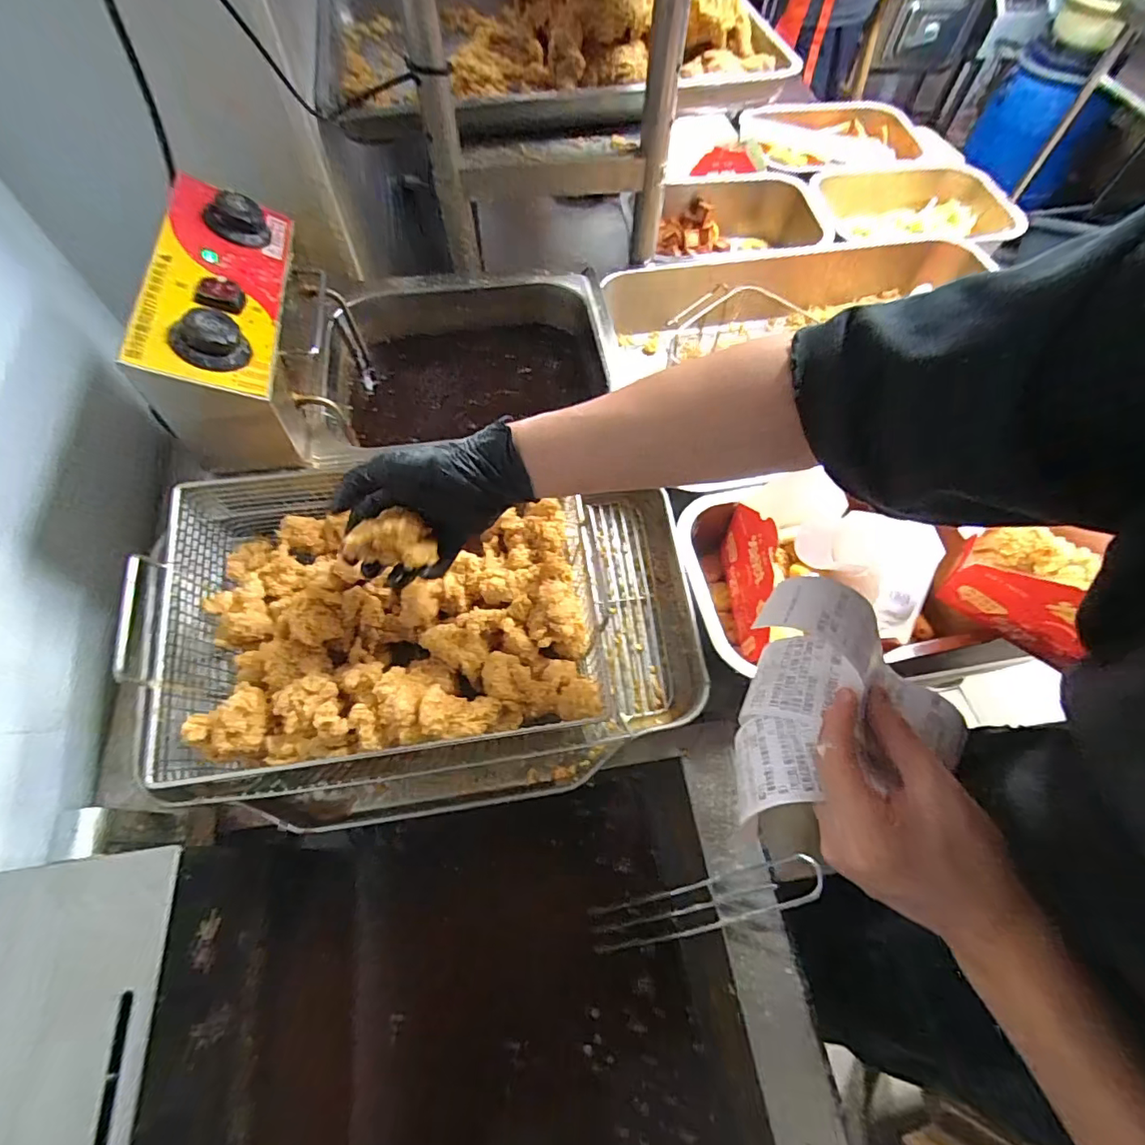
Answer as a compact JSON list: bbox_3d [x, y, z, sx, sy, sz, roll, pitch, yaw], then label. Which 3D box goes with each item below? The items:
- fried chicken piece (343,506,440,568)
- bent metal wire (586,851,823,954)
[{"bbox_3d":[-0.139,-0.026,0.412,0.060,0.037,0.030,1,62,-1],"label":"fried chicken piece"},{"bbox_3d":[0.115,0.303,0.487,0.225,0.024,0.041,-28,62,19],"label":"bent metal wire"}]

